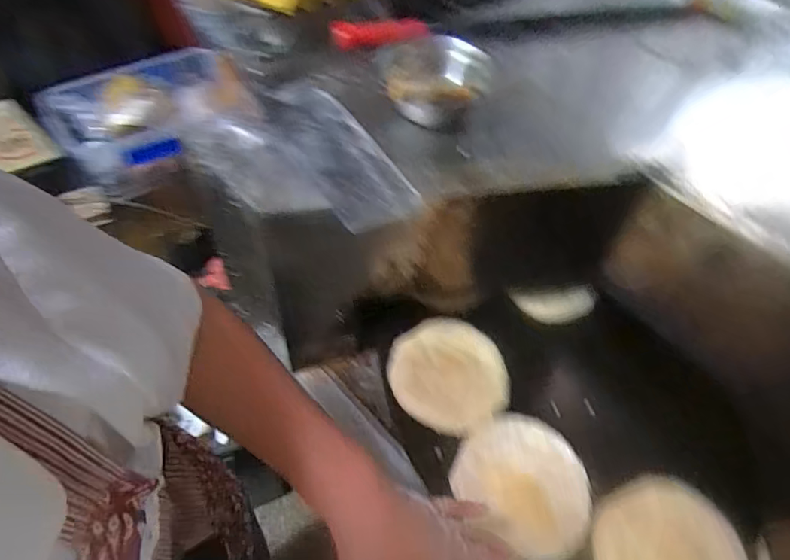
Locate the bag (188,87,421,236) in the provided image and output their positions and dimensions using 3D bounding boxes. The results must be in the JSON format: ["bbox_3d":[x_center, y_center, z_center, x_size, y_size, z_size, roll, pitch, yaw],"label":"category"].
[{"bbox_3d":[-0.095,-0.114,0.497,0.153,0.020,0.219,-24,56,-21],"label":"bag"}]

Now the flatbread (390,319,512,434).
[{"bbox_3d":[0.065,0.114,0.619,0.132,0.014,0.141,-2,64,3],"label":"flatbread"}]

